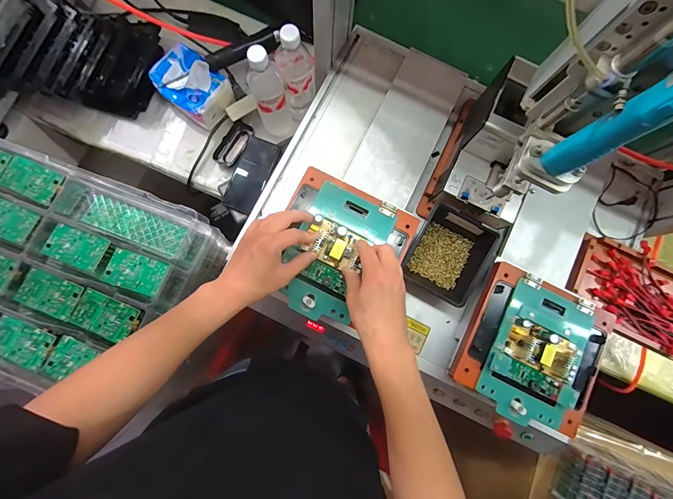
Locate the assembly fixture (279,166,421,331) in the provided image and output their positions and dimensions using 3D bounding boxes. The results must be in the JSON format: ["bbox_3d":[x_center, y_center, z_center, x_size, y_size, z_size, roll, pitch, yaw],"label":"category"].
[{"bbox_3d":[-0.002,-0.001,0.477,0.193,0.039,0.208,27,81,5],"label":"assembly fixture"}]

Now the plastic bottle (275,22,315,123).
[{"bbox_3d":[-0.079,-0.347,0.610,0.065,0.185,0.074,-21,84,-4],"label":"plastic bottle"}]

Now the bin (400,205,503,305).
[{"bbox_3d":[0.188,0.009,0.529,0.130,0.056,0.138,32,84,1],"label":"bin"}]

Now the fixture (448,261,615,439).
[{"bbox_3d":[0.303,0.154,0.485,0.199,0.066,0.204,26,83,1],"label":"fixture"}]

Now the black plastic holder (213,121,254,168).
[{"bbox_3d":[-0.226,-0.237,0.713,0.062,0.030,0.108,29,83,2],"label":"black plastic holder"}]

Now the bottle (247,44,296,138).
[{"bbox_3d":[-0.130,-0.303,0.614,0.070,0.208,0.070,-25,85,-4],"label":"bottle"}]

